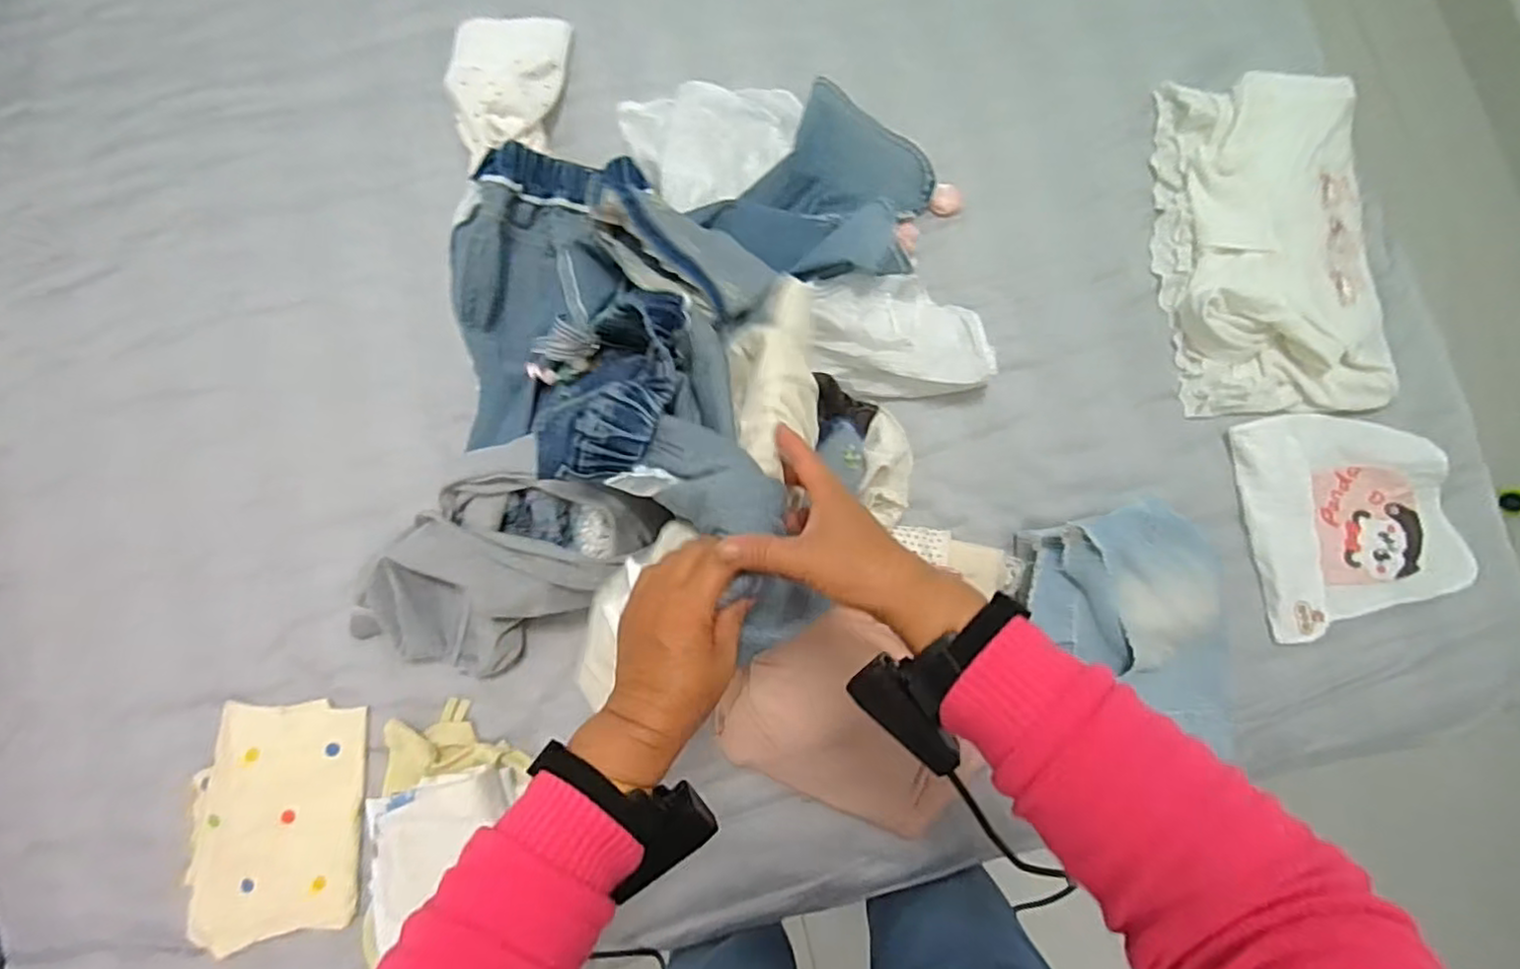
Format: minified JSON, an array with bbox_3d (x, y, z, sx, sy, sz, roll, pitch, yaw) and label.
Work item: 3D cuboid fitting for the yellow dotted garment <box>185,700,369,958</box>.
[{"bbox_3d":[-0.453,0.317,0.644,0.144,0.029,0.209,0,81,-1],"label":"yellow dotted garment"}]

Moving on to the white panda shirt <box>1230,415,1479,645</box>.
[{"bbox_3d":[0.607,0.030,0.704,0.219,0.035,0.220,-11,81,-3],"label":"white panda shirt"}]

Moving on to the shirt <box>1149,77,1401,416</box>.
[{"bbox_3d":[0.540,-0.260,0.728,0.214,0.050,0.366,-3,81,-2],"label":"shirt"}]

